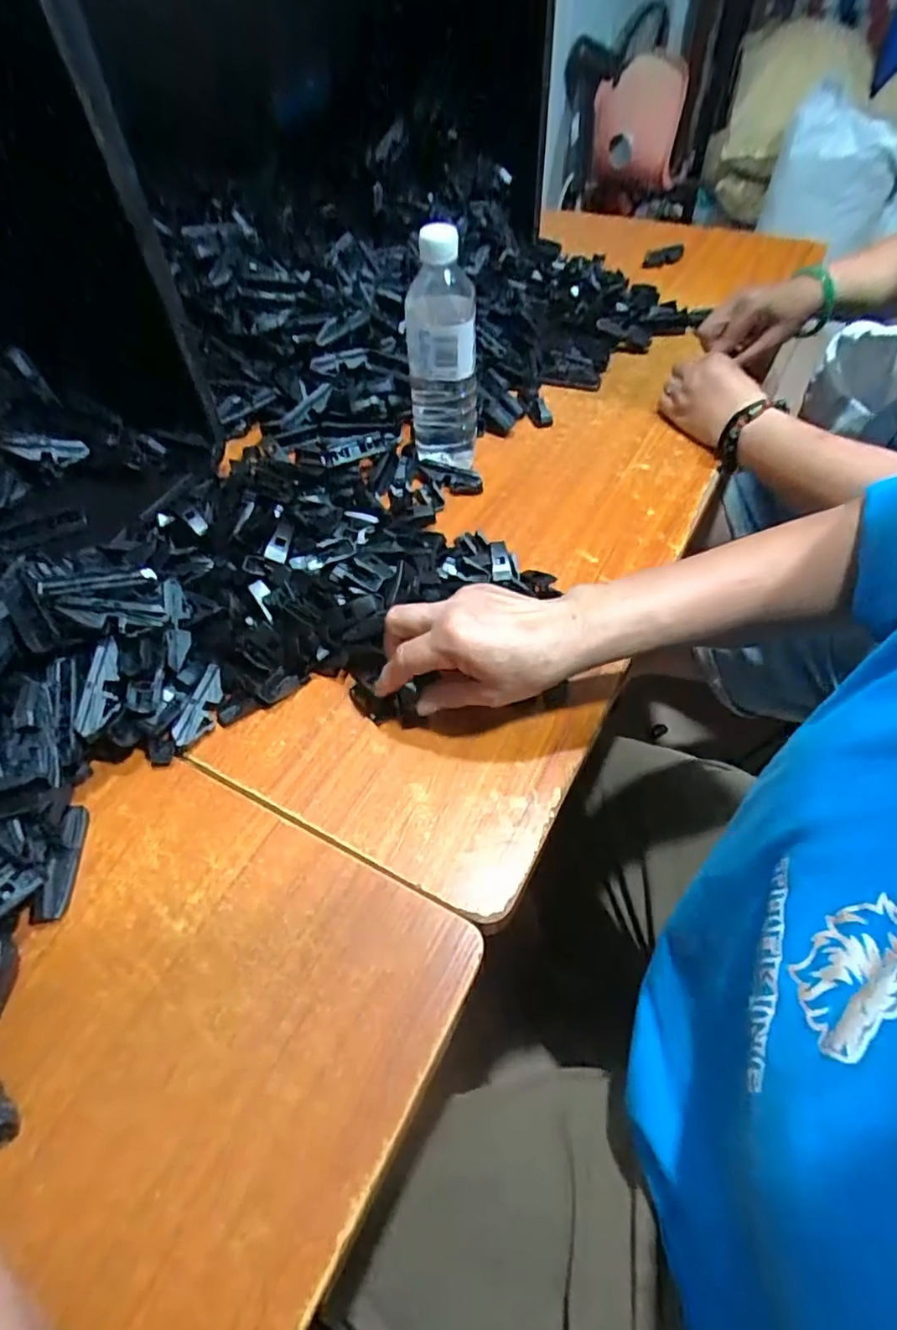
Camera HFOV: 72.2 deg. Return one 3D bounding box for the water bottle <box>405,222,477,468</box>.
[{"bbox_3d":[-0.005,-0.290,0.587,0.064,0.202,0.054,-2,52,0],"label":"water bottle"}]

